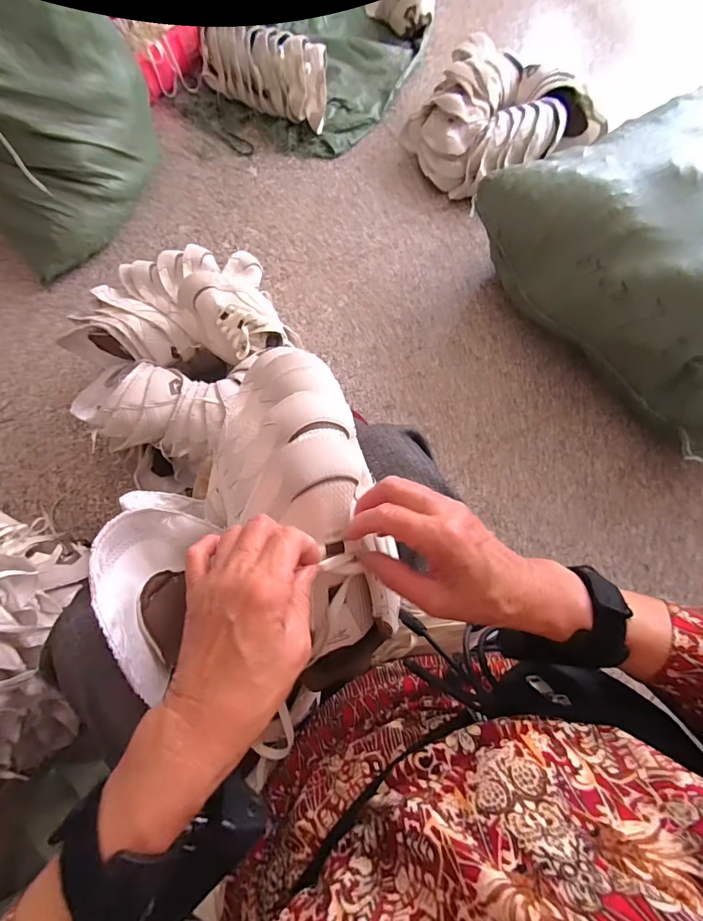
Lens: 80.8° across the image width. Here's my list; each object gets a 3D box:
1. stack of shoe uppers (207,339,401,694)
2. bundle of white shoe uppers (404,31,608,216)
[{"bbox_3d":[-0.034,0.039,0.341,0.119,0.090,0.281,-14,82,-6],"label":"stack of shoe uppers"},{"bbox_3d":[0.406,-0.967,1.161,0.453,0.160,0.391,-32,77,-9],"label":"bundle of white shoe uppers"}]

